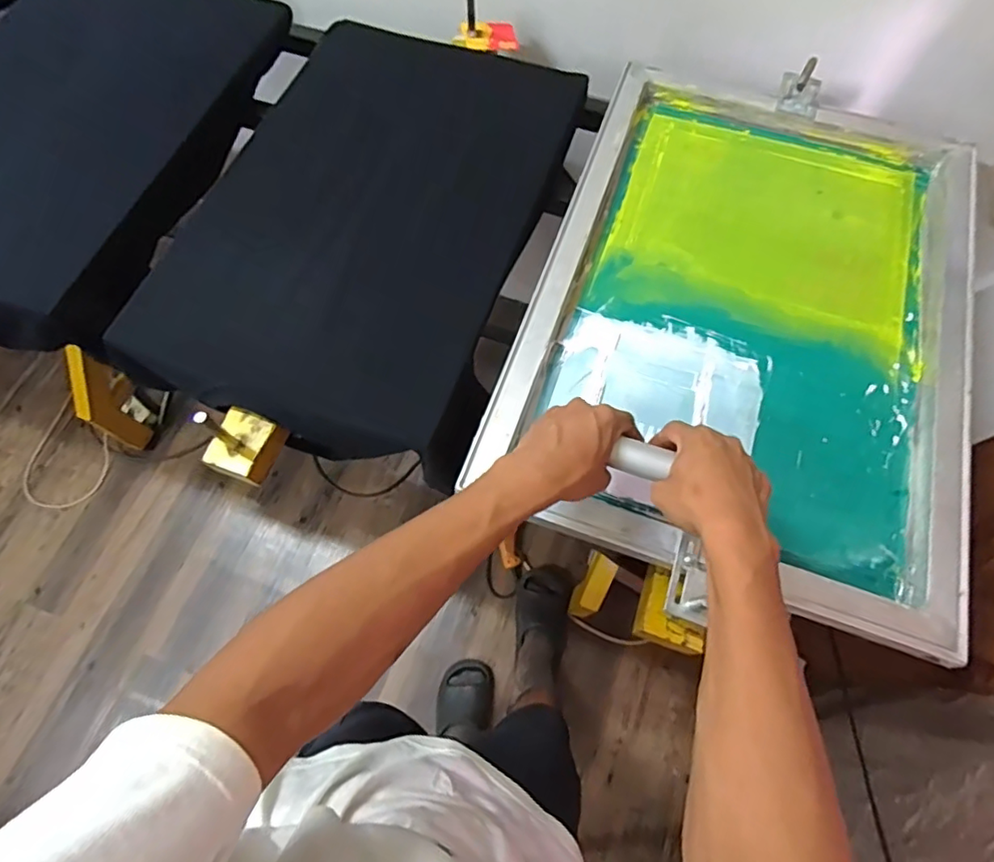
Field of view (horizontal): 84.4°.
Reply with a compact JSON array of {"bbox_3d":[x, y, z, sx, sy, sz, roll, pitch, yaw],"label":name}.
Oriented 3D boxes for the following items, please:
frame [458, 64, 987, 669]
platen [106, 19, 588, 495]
[{"bbox_3d":[0.289,-0.148,0.628,0.467,0.053,0.651,18,70,7],"label":"frame"},{"bbox_3d":[-0.154,-0.283,0.721,0.414,0.063,0.621,18,69,1],"label":"platen"}]

